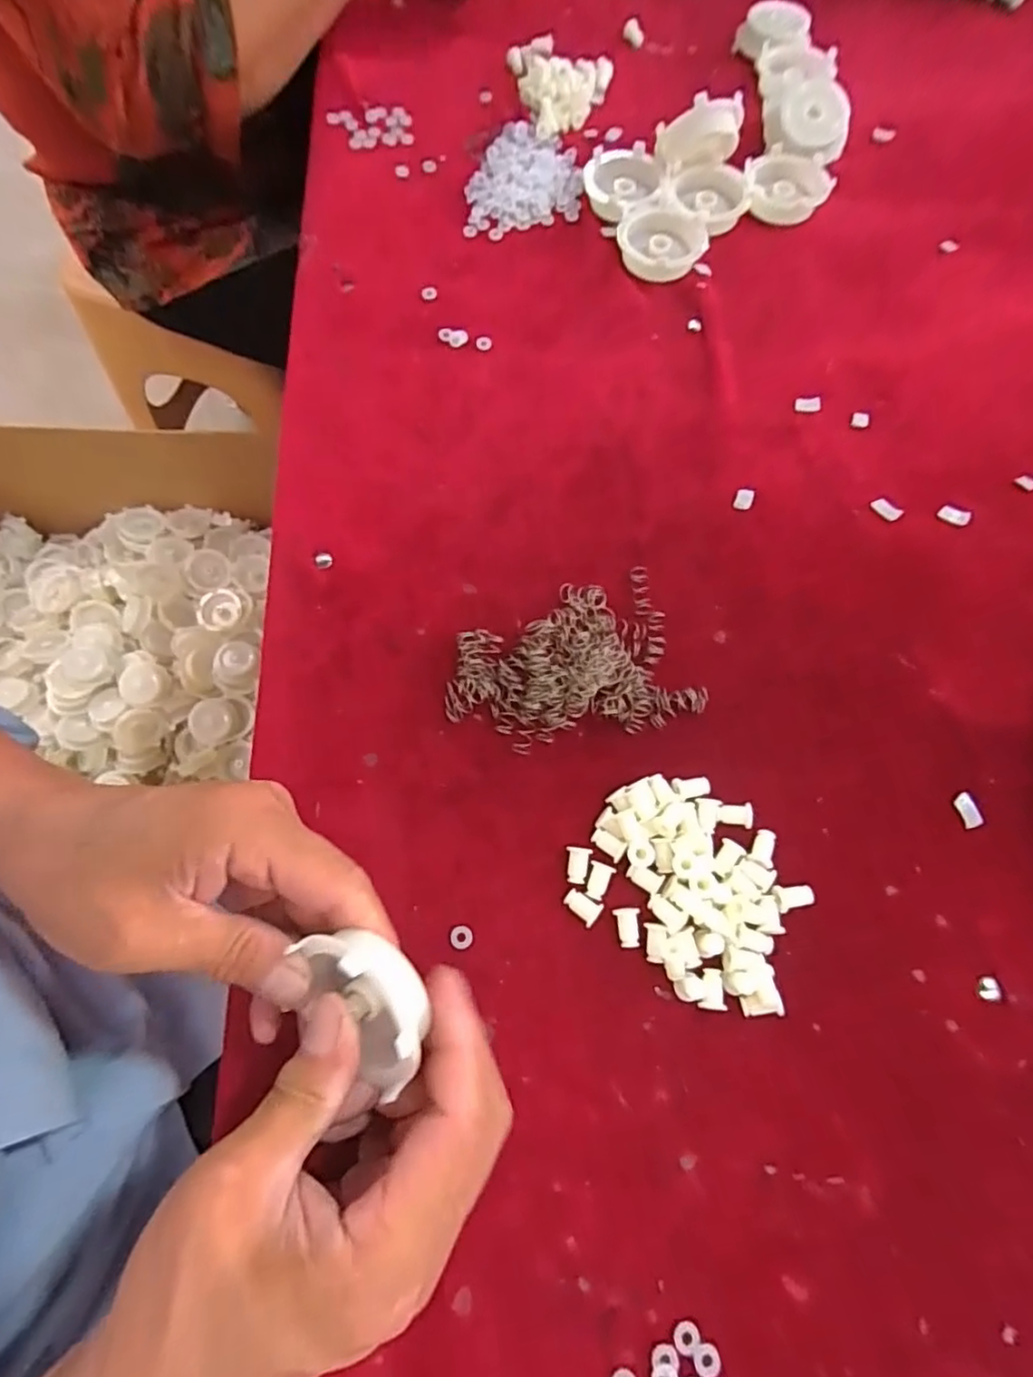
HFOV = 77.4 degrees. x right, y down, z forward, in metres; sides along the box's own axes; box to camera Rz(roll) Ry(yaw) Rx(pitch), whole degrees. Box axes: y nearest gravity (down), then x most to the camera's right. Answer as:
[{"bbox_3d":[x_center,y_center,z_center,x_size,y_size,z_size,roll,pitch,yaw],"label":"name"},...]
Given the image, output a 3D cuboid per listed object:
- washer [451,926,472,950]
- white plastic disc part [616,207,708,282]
[{"bbox_3d":[-0.024,0.108,0.280,0.009,0.004,0.010,33,72,11],"label":"washer"},{"bbox_3d":[0.098,-0.299,0.434,0.053,0.019,0.053,0,69,-1],"label":"white plastic disc part"}]

